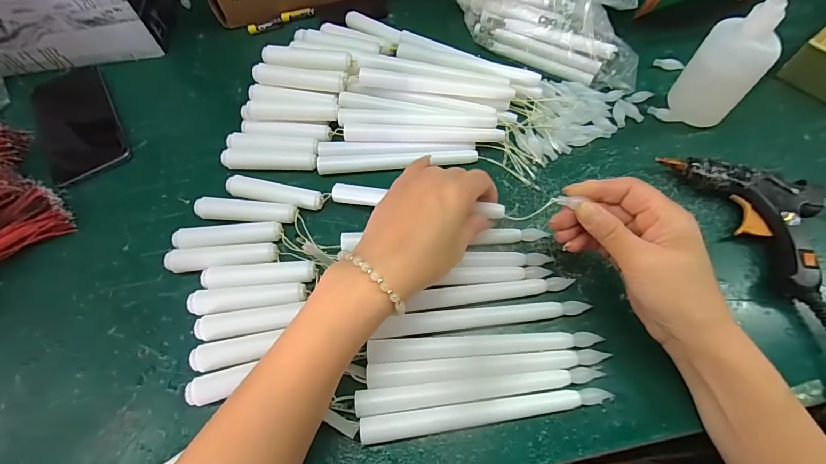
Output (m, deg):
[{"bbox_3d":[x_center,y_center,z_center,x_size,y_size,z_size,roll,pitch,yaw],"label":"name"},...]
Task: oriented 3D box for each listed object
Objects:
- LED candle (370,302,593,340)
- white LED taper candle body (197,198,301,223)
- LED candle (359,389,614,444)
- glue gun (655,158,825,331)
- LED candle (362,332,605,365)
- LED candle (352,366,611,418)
[{"bbox_3d":[0.053,0.065,0.293,0.159,0.019,0.016,-7,65,0],"label":"LED candle"},{"bbox_3d":[-0.146,-0.019,0.336,0.088,0.013,0.017,2,66,4],"label":"white LED taper candle body"},{"bbox_3d":[0.051,0.125,0.261,0.170,0.015,0.016,-7,65,0],"label":"LED candle"},{"bbox_3d":[0.298,-0.009,0.315,0.078,0.029,0.172,-24,66,-7],"label":"glue gun"},{"bbox_3d":[0.051,0.083,0.283,0.166,0.016,0.016,-5,65,1],"label":"LED candle"},{"bbox_3d":[0.046,0.110,0.267,0.168,0.014,0.016,-7,65,0],"label":"LED candle"}]

